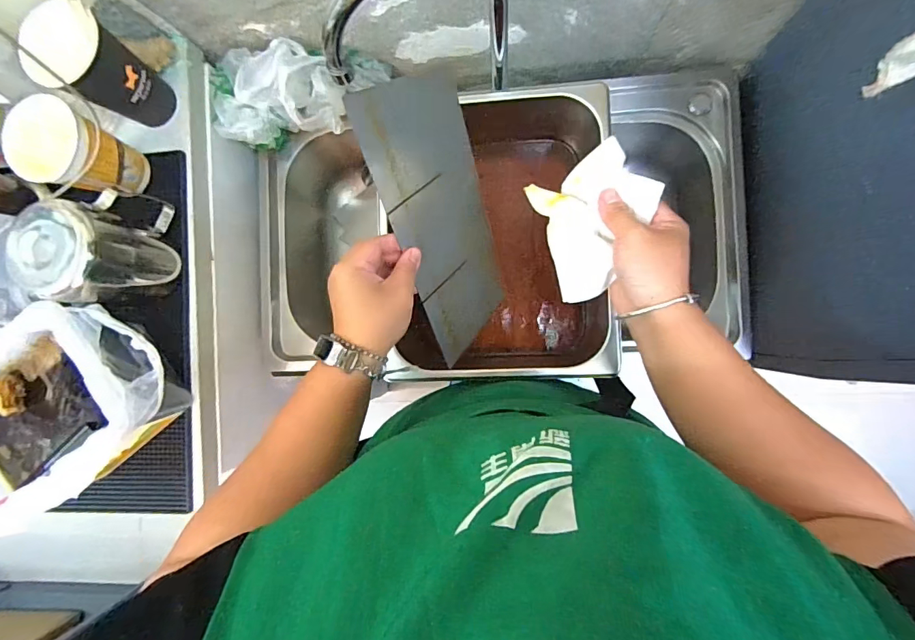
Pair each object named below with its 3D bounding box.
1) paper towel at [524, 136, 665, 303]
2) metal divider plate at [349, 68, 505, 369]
[{"bbox_3d":[0.122,-0.086,0.390,0.105,0.017,0.113,-27,80,35],"label":"paper towel"},{"bbox_3d":[-0.010,-0.093,0.446,0.006,0.272,0.124,14,48,37],"label":"metal divider plate"}]

